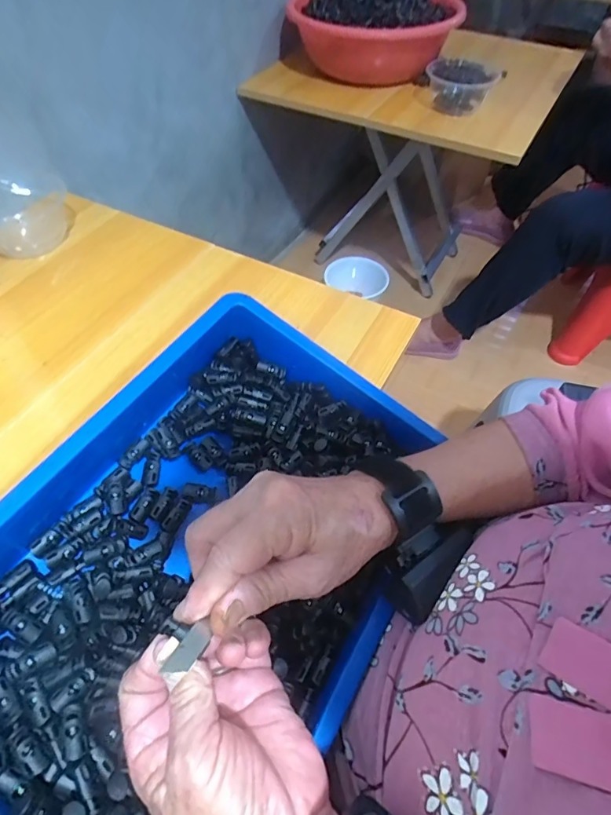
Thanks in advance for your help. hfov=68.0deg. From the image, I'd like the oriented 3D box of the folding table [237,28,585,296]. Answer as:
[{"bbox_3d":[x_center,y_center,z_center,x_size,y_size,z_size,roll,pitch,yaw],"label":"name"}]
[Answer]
[{"bbox_3d":[0.237,-0.627,1.224,0.564,0.566,0.572,21,57,14],"label":"folding table"}]

